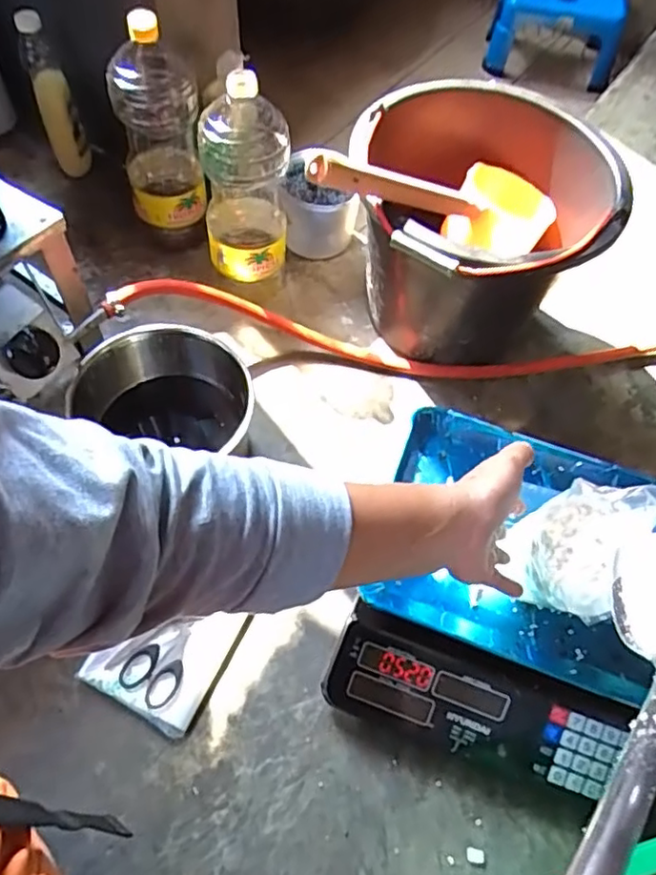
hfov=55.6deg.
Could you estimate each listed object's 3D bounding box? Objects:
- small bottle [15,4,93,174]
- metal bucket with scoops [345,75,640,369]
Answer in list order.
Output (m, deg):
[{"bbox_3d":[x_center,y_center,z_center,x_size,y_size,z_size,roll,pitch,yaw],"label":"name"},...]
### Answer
[{"bbox_3d":[-0.404,-0.499,0.910,0.048,0.246,0.060,-27,66,-19],"label":"small bottle"},{"bbox_3d":[0.179,-0.247,0.797,0.287,0.253,0.301,-2,60,-6],"label":"metal bucket with scoops"}]

